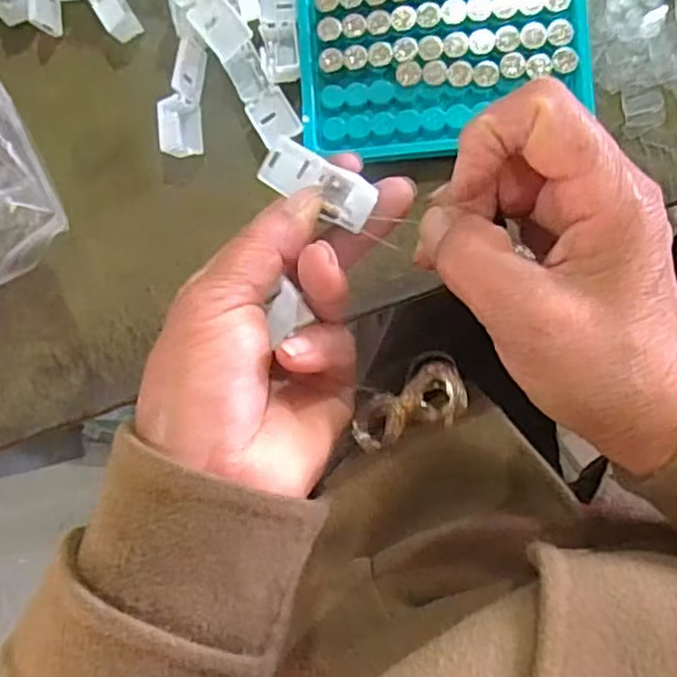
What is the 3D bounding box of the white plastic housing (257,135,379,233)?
[{"bbox_3d":[-0.009,-0.057,0.255,0.055,0.009,0.019,39,97,41],"label":"white plastic housing"}]

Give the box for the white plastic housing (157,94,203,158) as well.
[{"bbox_3d":[-0.075,-0.101,0.332,0.017,0.015,0.027,-6,87,7],"label":"white plastic housing"}]

